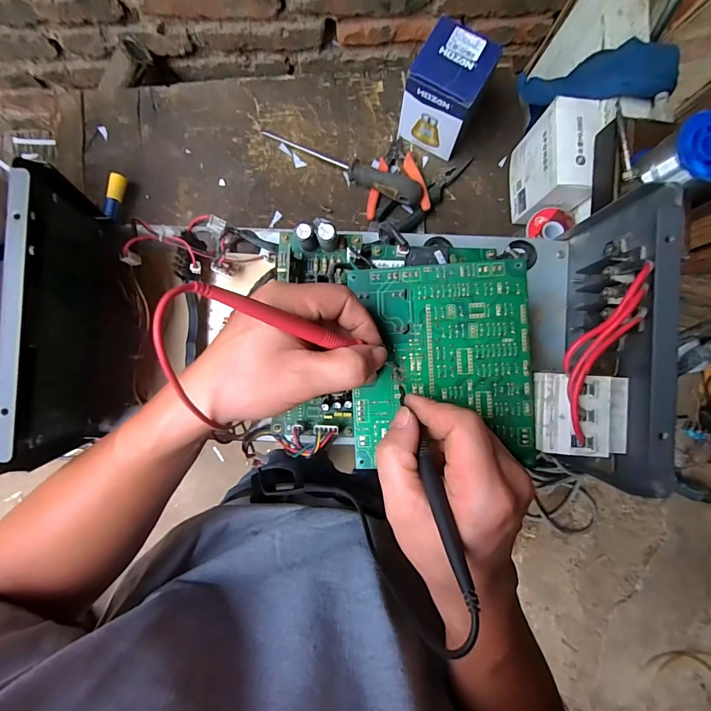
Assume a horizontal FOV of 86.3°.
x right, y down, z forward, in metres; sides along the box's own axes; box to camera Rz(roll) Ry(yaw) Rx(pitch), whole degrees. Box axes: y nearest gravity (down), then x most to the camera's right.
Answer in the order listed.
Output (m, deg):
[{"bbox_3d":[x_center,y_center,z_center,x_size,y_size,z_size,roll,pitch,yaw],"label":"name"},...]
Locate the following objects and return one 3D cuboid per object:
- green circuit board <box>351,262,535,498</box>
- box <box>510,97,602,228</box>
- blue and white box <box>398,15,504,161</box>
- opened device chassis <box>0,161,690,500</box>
[{"bbox_3d":[0.060,0.006,0.267,0.123,0.011,0.135,-3,88,0],"label":"green circuit board"},{"bbox_3d":[0.239,-0.228,0.464,0.057,0.101,0.106,2,88,0],"label":"box"},{"bbox_3d":[0.109,-0.318,0.462,0.081,0.111,0.079,27,88,1],"label":"blue and white box"},{"bbox_3d":[-0.001,-0.021,0.274,0.402,0.145,0.186,4,88,0],"label":"opened device chassis"}]

